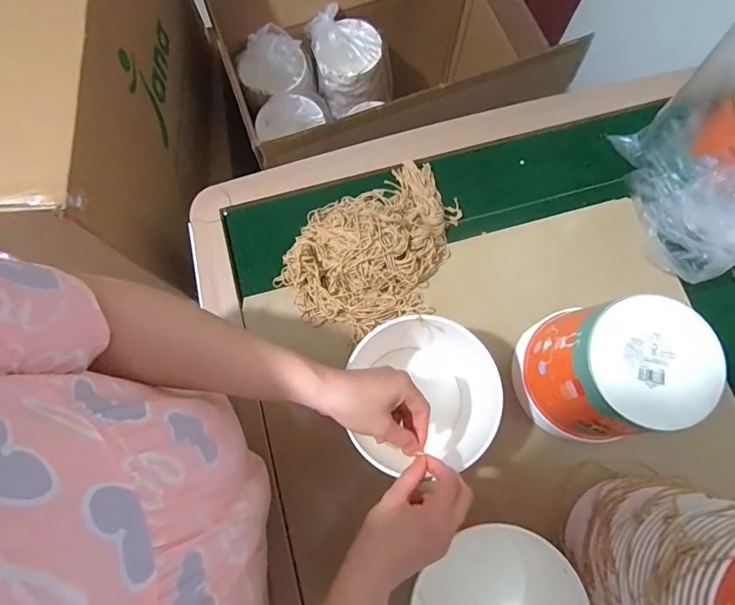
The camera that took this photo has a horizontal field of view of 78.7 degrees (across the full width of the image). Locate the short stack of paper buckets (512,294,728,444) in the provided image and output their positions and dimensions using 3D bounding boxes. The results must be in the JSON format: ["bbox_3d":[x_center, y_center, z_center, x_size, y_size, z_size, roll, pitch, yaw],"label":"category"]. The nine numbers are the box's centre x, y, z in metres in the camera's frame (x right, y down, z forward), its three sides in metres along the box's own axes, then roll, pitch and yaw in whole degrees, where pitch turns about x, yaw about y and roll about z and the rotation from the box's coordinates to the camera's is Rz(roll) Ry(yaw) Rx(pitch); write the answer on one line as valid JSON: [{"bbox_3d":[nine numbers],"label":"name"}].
[{"bbox_3d":[0.266,0.081,0.509,0.150,0.176,0.148,-13,76,-3],"label":"short stack of paper buckets"}]

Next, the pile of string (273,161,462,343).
[{"bbox_3d":[0.014,-0.078,0.617,0.271,0.053,0.189,-36,79,-8],"label":"pile of string"}]

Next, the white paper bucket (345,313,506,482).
[{"bbox_3d":[0.064,0.101,0.517,0.152,0.130,0.156,0,76,0],"label":"white paper bucket"}]

